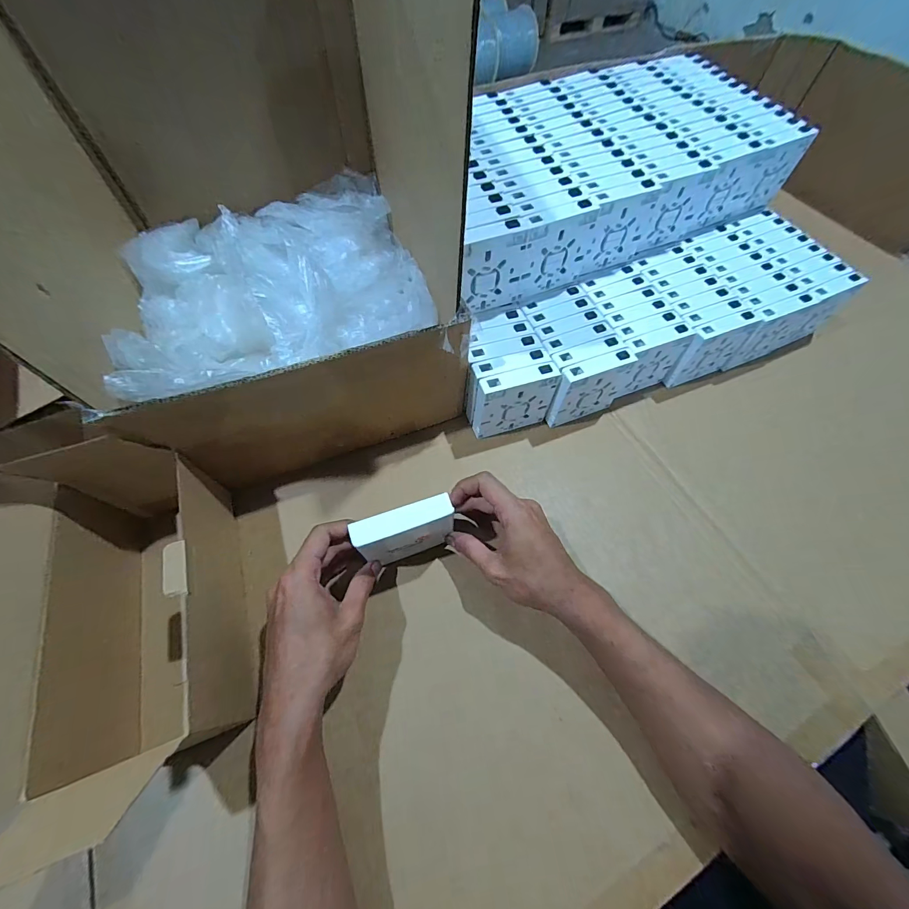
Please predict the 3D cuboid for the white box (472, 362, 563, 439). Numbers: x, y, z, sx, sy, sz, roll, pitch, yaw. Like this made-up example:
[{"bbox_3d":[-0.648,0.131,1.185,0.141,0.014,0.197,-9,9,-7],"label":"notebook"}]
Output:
[{"bbox_3d":[0.065,-0.057,0.432,0.089,0.086,0.023,-17,64,-11],"label":"white box"}]

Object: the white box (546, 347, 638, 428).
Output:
[{"bbox_3d":[0.152,-0.074,0.442,0.089,0.086,0.022,-20,65,-12],"label":"white box"}]

